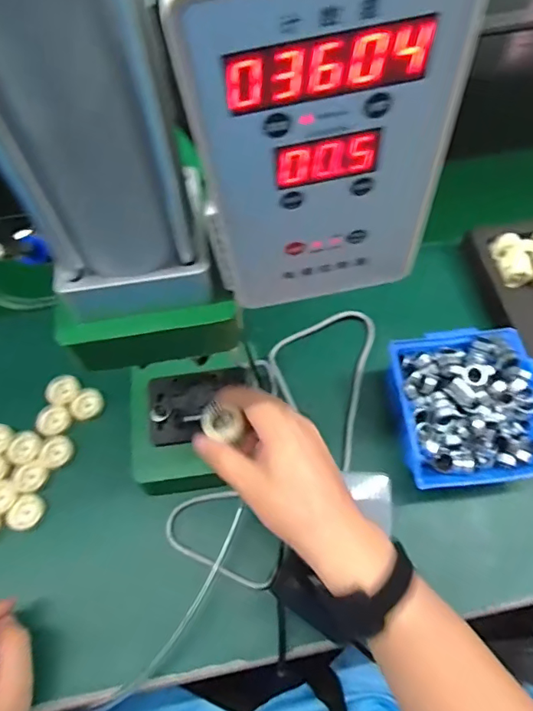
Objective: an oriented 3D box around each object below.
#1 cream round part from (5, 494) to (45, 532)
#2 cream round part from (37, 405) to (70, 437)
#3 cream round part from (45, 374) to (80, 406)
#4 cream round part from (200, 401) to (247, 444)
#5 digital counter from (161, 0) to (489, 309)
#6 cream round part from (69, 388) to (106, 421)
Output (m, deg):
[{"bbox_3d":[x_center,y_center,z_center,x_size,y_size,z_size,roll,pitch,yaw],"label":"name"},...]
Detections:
[{"bbox_3d":[-0.224,0.146,0.470,0.028,0.008,0.033,24,66,14],"label":"cream round part"},{"bbox_3d":[-0.217,0.067,0.514,0.031,0.007,0.031,-1,62,2],"label":"cream round part"},{"bbox_3d":[-0.216,0.036,0.531,0.035,0.013,0.034,-1,62,2],"label":"cream round part"},{"bbox_3d":[-0.034,0.052,0.389,0.033,0.008,0.028,1,62,3],"label":"cream round part"},{"bbox_3d":[0.019,-0.081,0.196,0.091,0.154,0.032,-9,62,-3],"label":"digital counter"},{"bbox_3d":[-0.187,0.050,0.525,0.033,0.008,0.030,-1,62,2],"label":"cream round part"}]

